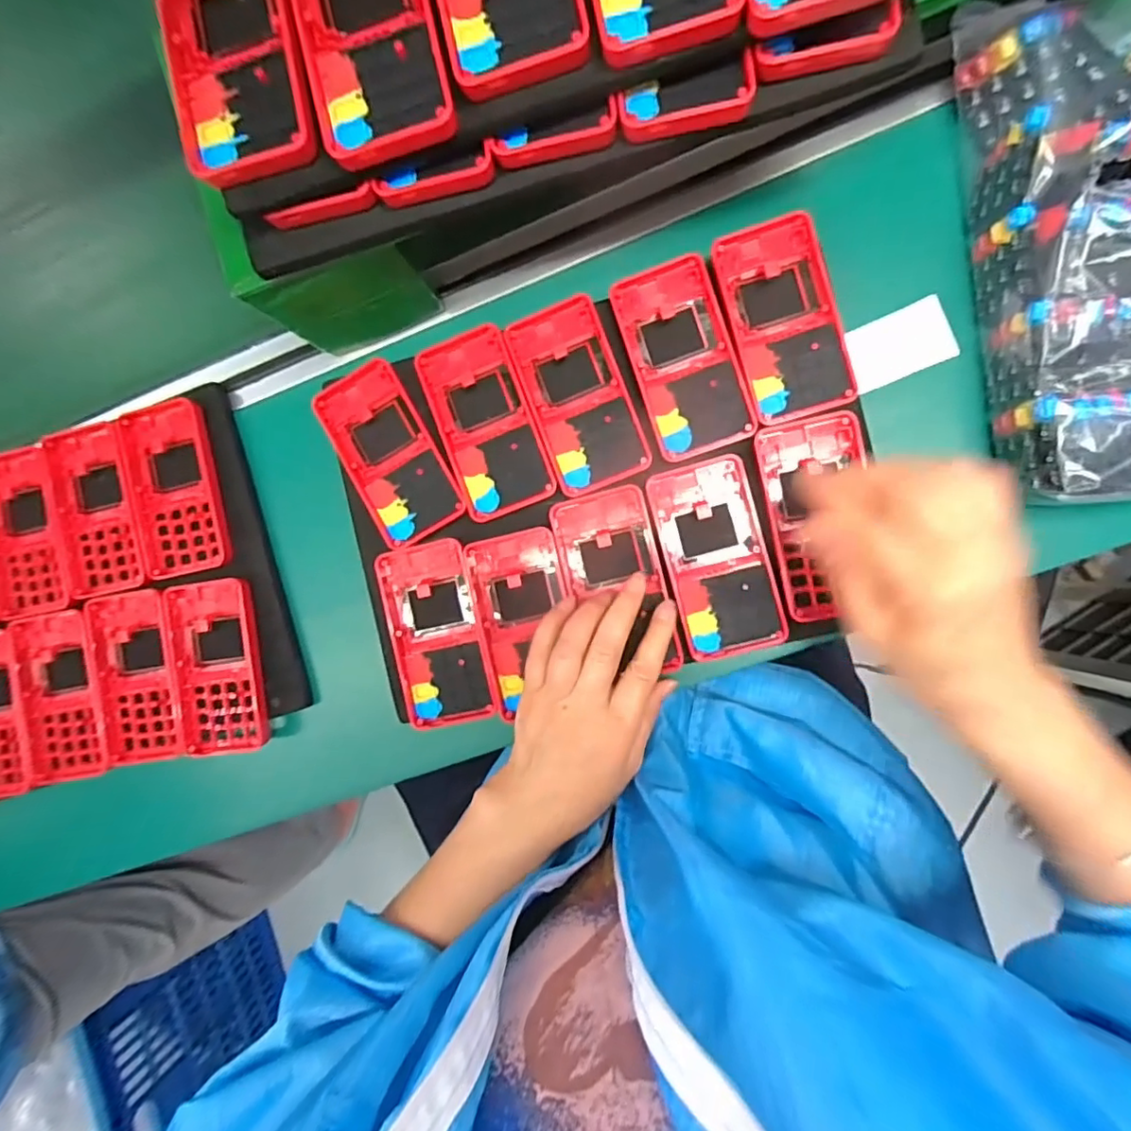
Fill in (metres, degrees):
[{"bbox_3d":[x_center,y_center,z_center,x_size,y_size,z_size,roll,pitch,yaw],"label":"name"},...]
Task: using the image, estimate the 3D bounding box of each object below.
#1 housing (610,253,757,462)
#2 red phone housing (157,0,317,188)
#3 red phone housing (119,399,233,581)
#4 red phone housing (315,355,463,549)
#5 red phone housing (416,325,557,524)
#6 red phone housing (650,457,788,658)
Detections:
[{"bbox_3d":[0.074,-0.131,0.378,0.061,0.008,0.121,-17,87,8],"label":"housing"},{"bbox_3d":[-0.158,-0.253,0.282,0.065,0.017,0.136,-12,87,8],"label":"red phone housing"},{"bbox_3d":[-0.281,-0.056,0.430,0.063,0.015,0.123,-12,87,8],"label":"red phone housing"},{"bbox_3d":[-0.122,-0.078,0.399,0.060,0.007,0.127,-30,85,7],"label":"red phone housing"},{"bbox_3d":[-0.053,-0.095,0.388,0.060,0.007,0.121,-20,86,8],"label":"red phone housing"},{"bbox_3d":[0.095,-0.005,0.375,0.063,0.015,0.121,-15,87,8],"label":"red phone housing"}]

